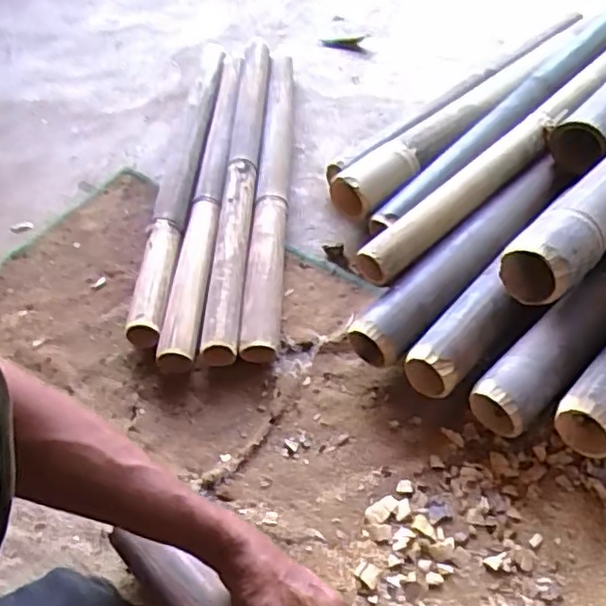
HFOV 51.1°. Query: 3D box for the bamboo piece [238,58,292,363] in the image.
[{"bbox_3d":[-0.043,-0.187,0.946,0.049,0.055,0.623,-1,50,5],"label":"bamboo piece"}]

